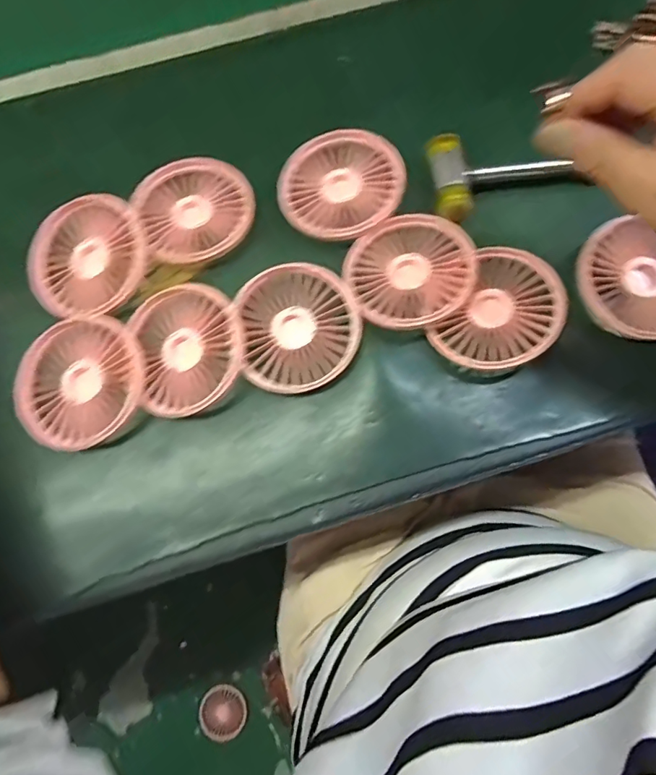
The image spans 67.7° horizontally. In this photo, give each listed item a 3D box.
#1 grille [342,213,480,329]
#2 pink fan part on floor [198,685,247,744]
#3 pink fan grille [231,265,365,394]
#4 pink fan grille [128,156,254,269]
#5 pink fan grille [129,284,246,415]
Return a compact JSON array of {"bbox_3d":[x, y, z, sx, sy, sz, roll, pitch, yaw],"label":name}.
[{"bbox_3d":[0.057,-0.081,0.341,0.087,0.011,0.082,-1,74,2],"label":"grille"},{"bbox_3d":[-0.201,0.623,0.939,0.084,0.032,0.091,-1,74,2],"label":"pink fan part on floor"},{"bbox_3d":[-0.020,-0.042,0.338,0.080,0.012,0.087,-1,74,2],"label":"pink fan grille"},{"bbox_3d":[-0.100,-0.138,0.371,0.083,0.011,0.087,-1,74,2],"label":"pink fan grille"},{"bbox_3d":[-0.093,-0.027,0.330,0.073,0.016,0.080,0,77,1],"label":"pink fan grille"}]

